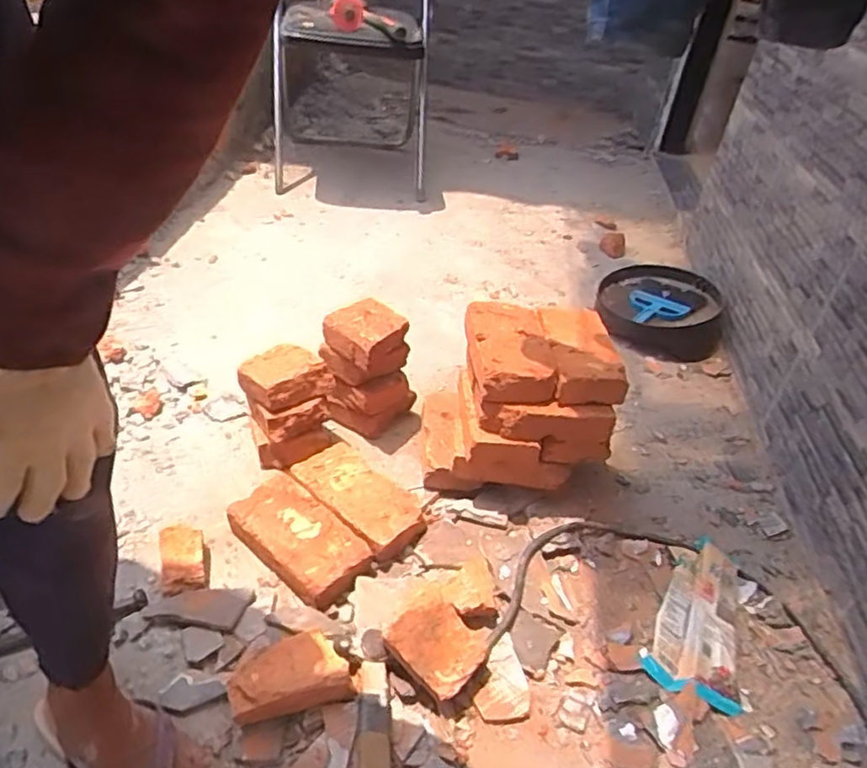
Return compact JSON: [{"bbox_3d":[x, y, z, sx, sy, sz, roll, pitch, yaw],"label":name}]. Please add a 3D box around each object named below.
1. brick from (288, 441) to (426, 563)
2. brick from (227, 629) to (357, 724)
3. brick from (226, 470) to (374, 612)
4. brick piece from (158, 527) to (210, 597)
[{"bbox_3d":[-0.112,0.169,0.977,0.196,0.043,0.106,33,44,30],"label":"brick"},{"bbox_3d":[-0.162,0.330,0.753,0.134,0.060,0.074,-5,39,-14],"label":"brick"},{"bbox_3d":[-0.188,0.215,0.921,0.201,0.044,0.106,33,44,30],"label":"brick"},{"bbox_3d":[-0.333,0.235,0.885,0.059,0.030,0.106,-10,40,-21],"label":"brick piece"}]

